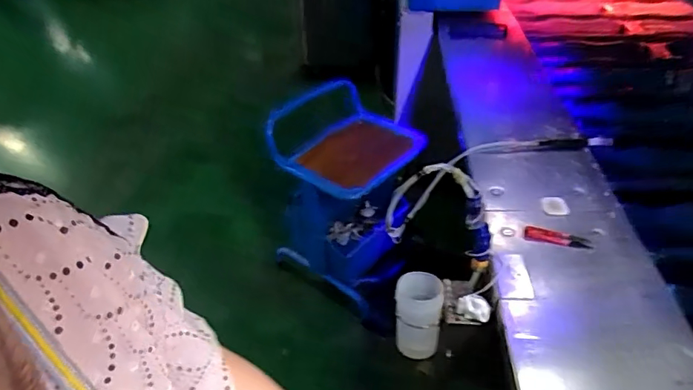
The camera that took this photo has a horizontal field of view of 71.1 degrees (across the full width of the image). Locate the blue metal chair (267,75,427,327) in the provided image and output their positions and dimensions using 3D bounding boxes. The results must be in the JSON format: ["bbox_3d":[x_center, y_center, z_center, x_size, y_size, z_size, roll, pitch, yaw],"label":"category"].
[{"bbox_3d":[0.016,-0.014,1.518,0.405,0.567,0.367,22,44,27],"label":"blue metal chair"}]

